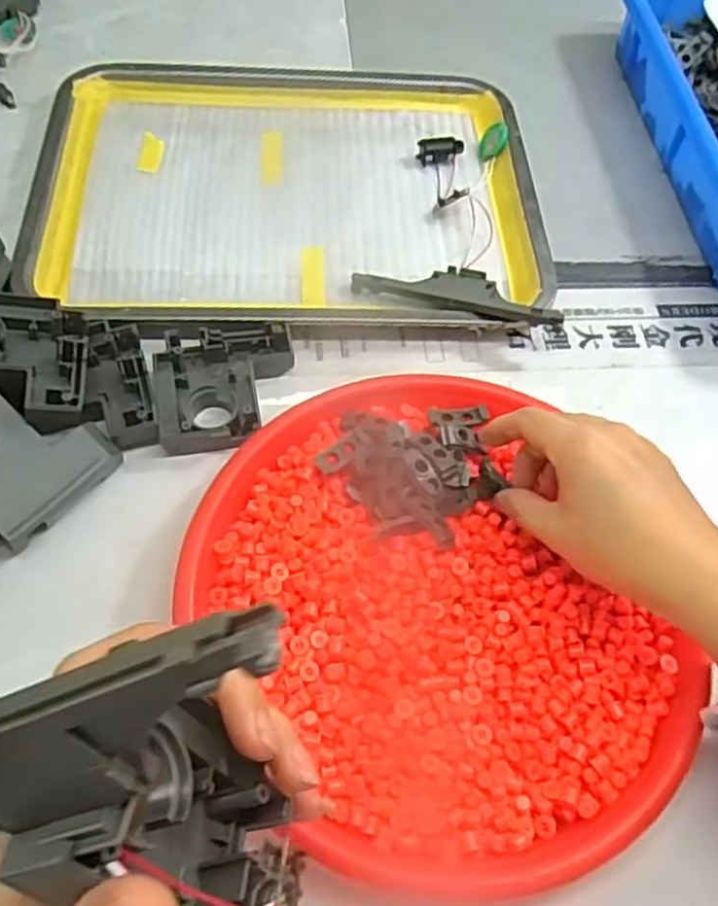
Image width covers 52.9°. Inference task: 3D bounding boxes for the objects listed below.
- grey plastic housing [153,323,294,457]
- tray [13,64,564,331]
[{"bbox_3d":[-0.078,-0.038,0.429,0.081,0.018,0.078,-7,61,-8],"label":"grey plastic housing"},{"bbox_3d":[-0.050,-0.198,0.526,0.344,0.024,0.282,-3,60,-5],"label":"tray"}]

